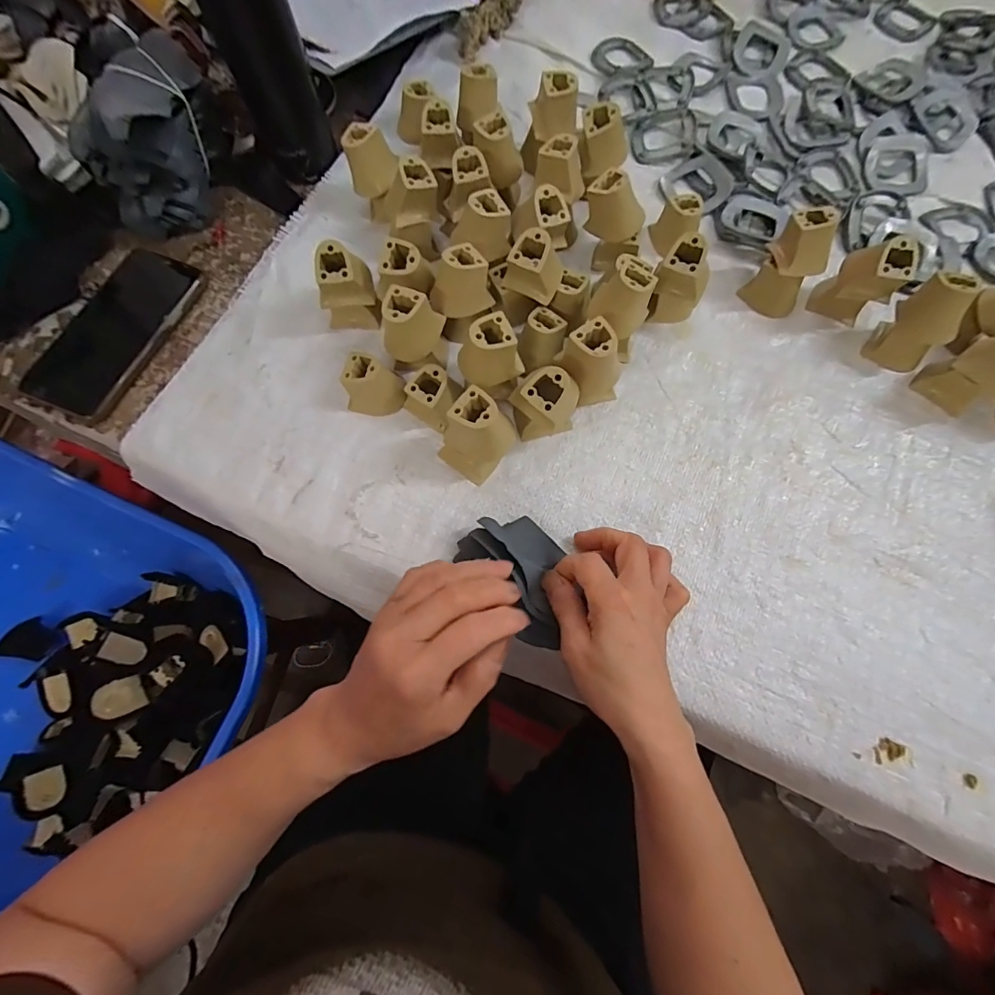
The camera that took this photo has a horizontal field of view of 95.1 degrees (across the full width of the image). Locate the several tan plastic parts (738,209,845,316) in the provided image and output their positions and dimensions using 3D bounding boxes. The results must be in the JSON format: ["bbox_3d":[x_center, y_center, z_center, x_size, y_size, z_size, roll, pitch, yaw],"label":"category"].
[{"bbox_3d":[0.247,-0.196,0.382,0.048,0.067,0.048,40,77,11],"label":"several tan plastic parts"}]

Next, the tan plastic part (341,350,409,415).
[{"bbox_3d":[-0.099,-0.089,0.367,0.043,0.036,0.035,18,74,6],"label":"tan plastic part"}]

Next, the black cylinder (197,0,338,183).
[{"bbox_3d":[-0.190,-0.367,0.350,0.064,0.224,0.052,-23,75,-6],"label":"black cylinder"}]

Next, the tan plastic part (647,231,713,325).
[{"bbox_3d":[0.151,-0.176,0.375,0.039,0.068,0.031,30,76,9],"label":"tan plastic part"}]

